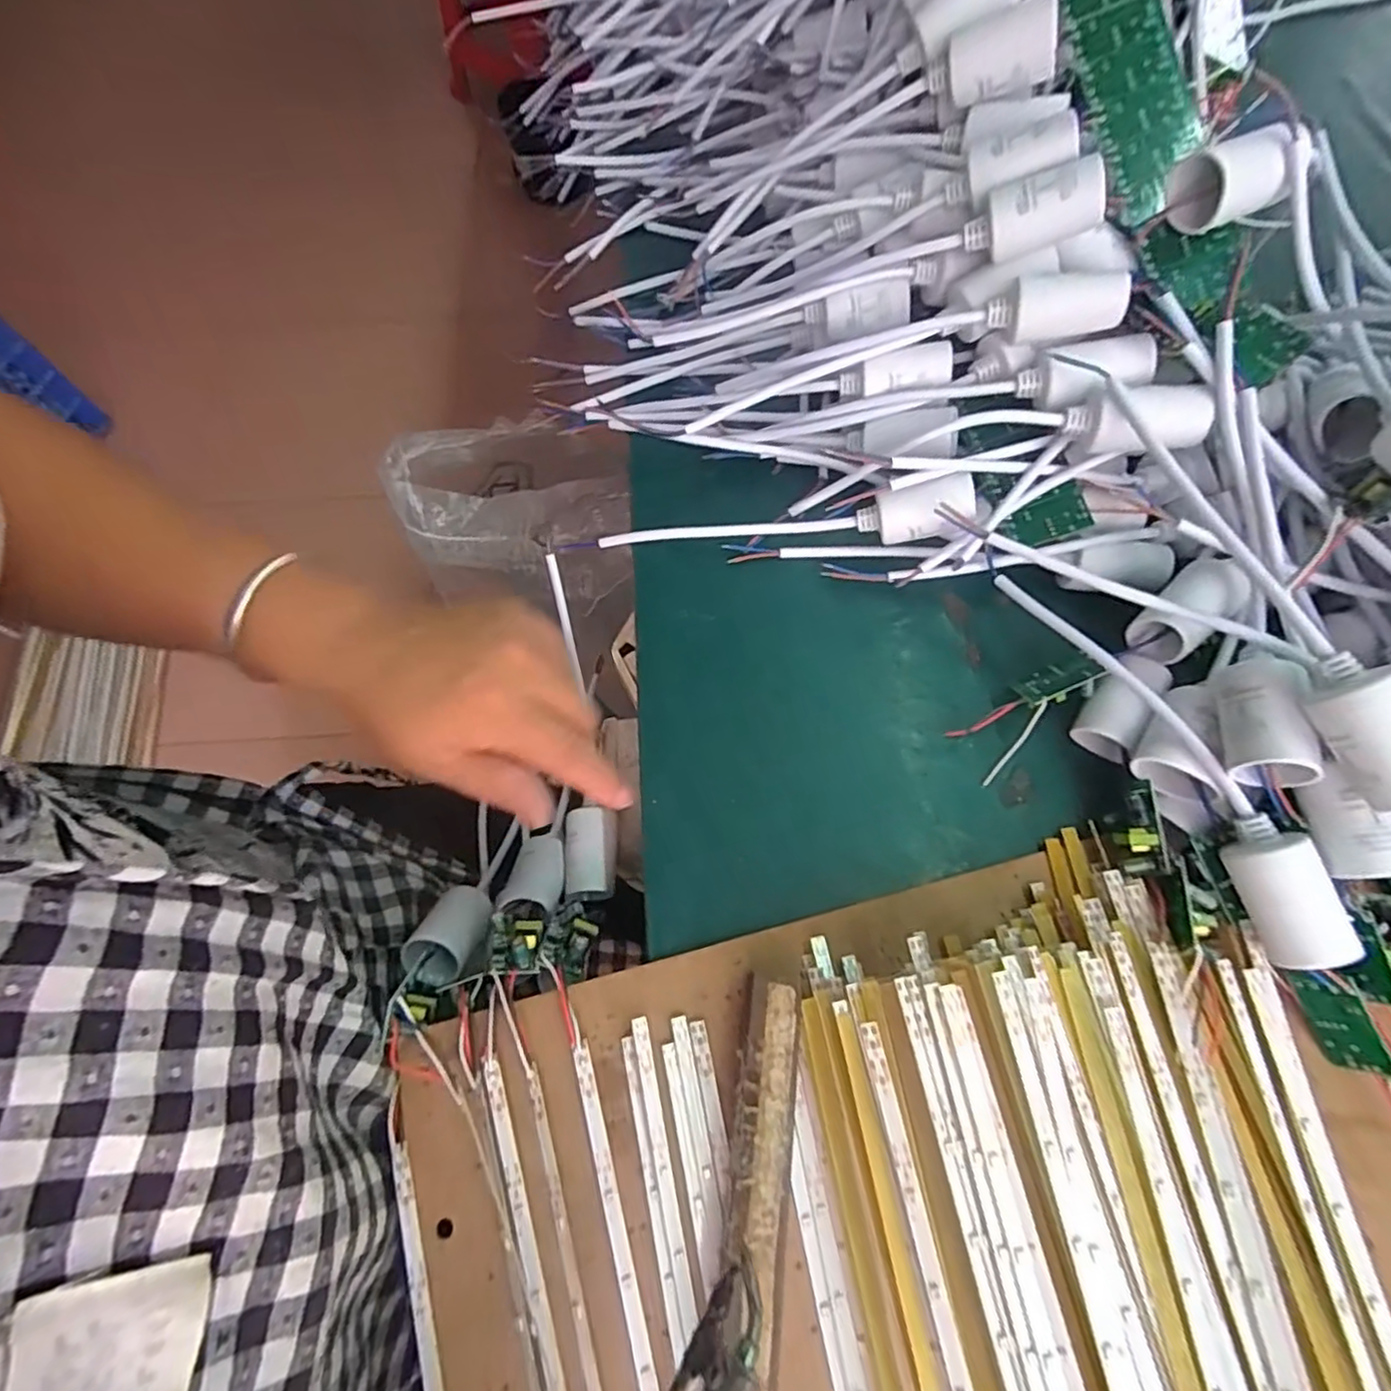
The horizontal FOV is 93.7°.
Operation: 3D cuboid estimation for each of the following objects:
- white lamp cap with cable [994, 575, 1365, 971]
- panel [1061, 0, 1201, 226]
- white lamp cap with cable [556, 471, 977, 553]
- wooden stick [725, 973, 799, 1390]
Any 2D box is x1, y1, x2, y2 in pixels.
[{"bbox_3d":[0.191,0.017,0.267,0.023,0.030,0.185,-20,69,-8],"label":"white lamp cap with cable"},{"bbox_3d":[0.190,-0.292,0.293,0.038,0.006,0.153,-16,88,8],"label":"panel"},{"bbox_3d":[0.034,-0.086,0.332,0.200,0.028,0.028,-2,67,15],"label":"white lamp cap with cable"},{"bbox_3d":[0.015,0.209,0.214,0.020,0.021,0.213,7,68,4],"label":"wooden stick"}]

